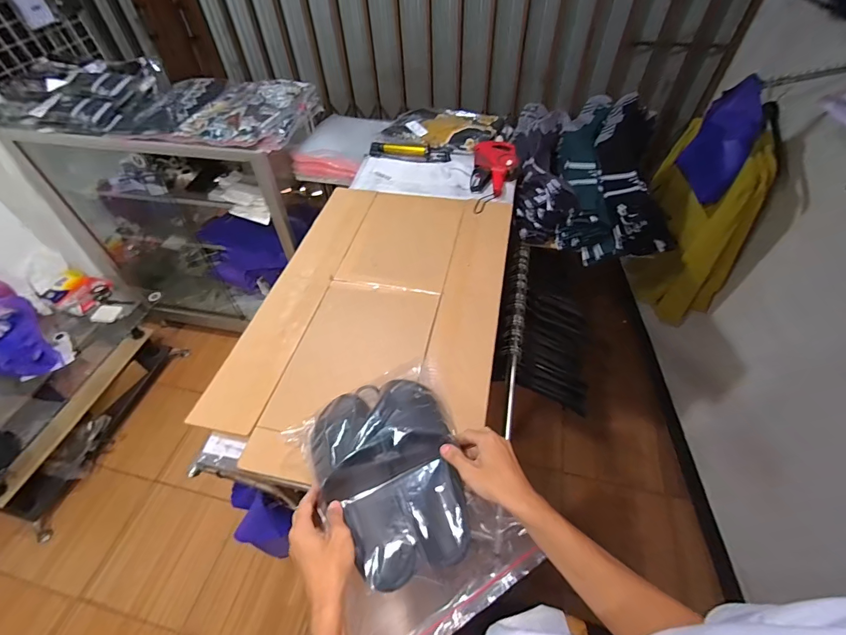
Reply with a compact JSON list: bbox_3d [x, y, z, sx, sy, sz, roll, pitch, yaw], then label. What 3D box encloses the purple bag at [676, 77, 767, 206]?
[{"bbox_3d":[0.904,-0.508,1.141,0.067,0.304,0.242,-3,63,-4],"label":"purple bag"}]

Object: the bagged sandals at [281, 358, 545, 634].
[{"bbox_3d":[-0.032,0.239,0.555,0.240,0.071,0.354,-23,53,-16],"label":"bagged sandals"}]

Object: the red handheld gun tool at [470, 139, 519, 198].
[{"bbox_3d":[0.199,-0.423,1.081,0.118,0.066,0.172,5,51,6],"label":"red handheld gun tool"}]

